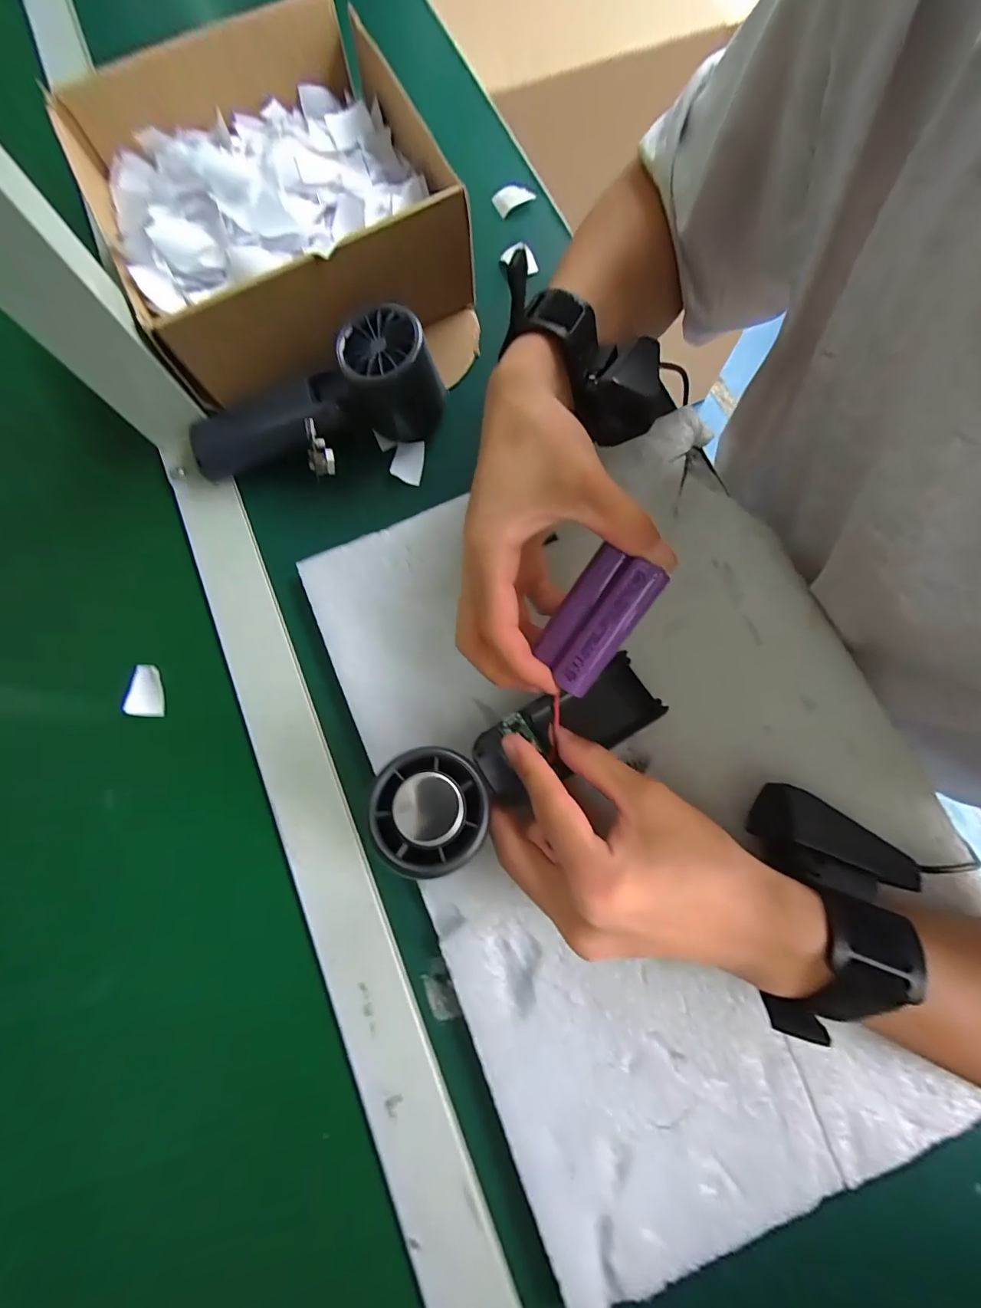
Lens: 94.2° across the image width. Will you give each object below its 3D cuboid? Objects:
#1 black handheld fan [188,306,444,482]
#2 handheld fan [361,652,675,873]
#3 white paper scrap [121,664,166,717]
[{"bbox_3d":[-0.113,-0.155,0.285,0.166,0.057,0.057,-15,78,-2],"label":"black handheld fan"},{"bbox_3d":[0.019,0.051,0.231,0.161,0.028,0.050,-22,77,-28],"label":"handheld fan"},{"bbox_3d":[-0.213,0.022,0.282,0.021,0.004,0.032,1,77,-20],"label":"white paper scrap"}]

